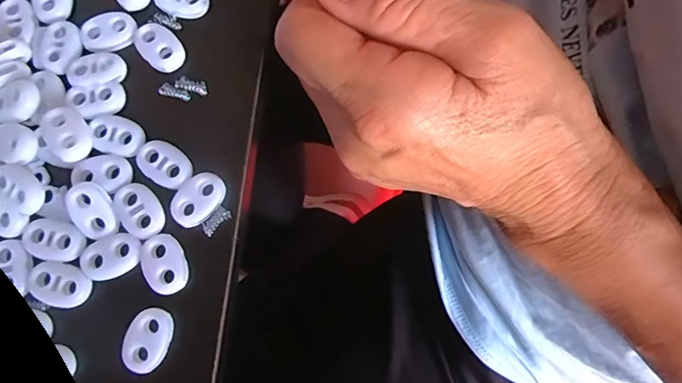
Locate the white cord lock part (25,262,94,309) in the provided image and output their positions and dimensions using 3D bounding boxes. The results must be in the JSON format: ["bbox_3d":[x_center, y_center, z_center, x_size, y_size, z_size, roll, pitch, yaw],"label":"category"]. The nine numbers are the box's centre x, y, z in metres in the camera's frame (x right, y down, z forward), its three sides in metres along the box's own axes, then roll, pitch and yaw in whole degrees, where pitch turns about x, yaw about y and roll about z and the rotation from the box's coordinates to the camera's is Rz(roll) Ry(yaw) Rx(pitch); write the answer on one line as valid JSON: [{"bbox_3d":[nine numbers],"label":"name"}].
[{"bbox_3d":[-0.105,0.034,0.176,0.023,0.004,0.015,18,79,3],"label":"white cord lock part"}]

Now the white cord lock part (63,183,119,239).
[{"bbox_3d":[-0.094,0.007,0.179,0.014,0.004,0.021,-26,96,-15],"label":"white cord lock part"}]

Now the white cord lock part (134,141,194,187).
[{"bbox_3d":[-0.069,-0.011,0.183,0.022,0.004,0.015,37,81,7],"label":"white cord lock part"}]

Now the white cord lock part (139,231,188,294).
[{"bbox_3d":[-0.066,0.027,0.176,0.015,0.004,0.022,-24,80,-5],"label":"white cord lock part"}]

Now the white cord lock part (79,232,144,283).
[{"bbox_3d":[-0.086,0.024,0.178,0.022,0.004,0.015,-21,80,-4],"label":"white cord lock part"}]

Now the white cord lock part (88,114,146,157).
[{"bbox_3d":[-0.089,-0.023,0.187,0.022,0.004,0.015,18,79,3],"label":"white cord lock part"}]

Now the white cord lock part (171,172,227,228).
[{"bbox_3d":[-0.055,0.003,0.181,0.022,0.004,0.016,-43,82,-8],"label":"white cord lock part"}]

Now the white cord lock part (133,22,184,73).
[{"bbox_3d":[-0.075,-0.060,0.194,0.015,0.004,0.022,-43,82,-8],"label":"white cord lock part"}]

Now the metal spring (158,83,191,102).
[{"bbox_3d":[-0.068,-0.040,0.193,0.013,0.004,0.004,19,79,3],"label":"metal spring"}]

